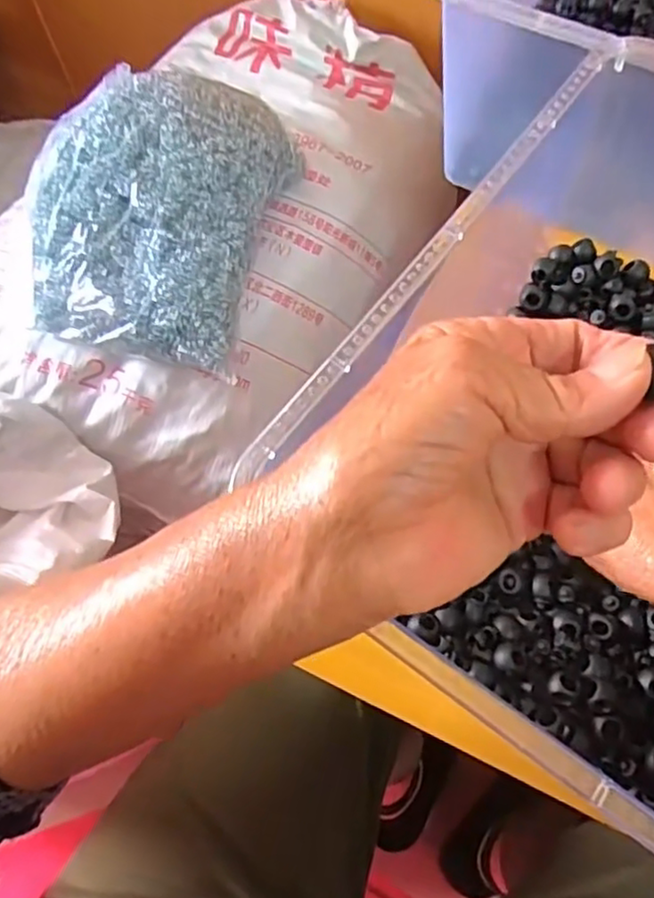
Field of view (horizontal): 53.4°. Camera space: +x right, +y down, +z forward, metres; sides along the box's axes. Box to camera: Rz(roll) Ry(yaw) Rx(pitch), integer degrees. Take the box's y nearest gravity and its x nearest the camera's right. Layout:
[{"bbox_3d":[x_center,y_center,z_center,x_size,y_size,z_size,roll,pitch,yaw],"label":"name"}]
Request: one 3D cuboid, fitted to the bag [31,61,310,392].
[{"bbox_3d":[-0.129,-0.184,0.489,0.165,0.058,0.226,12,68,7],"label":"bag"}]

